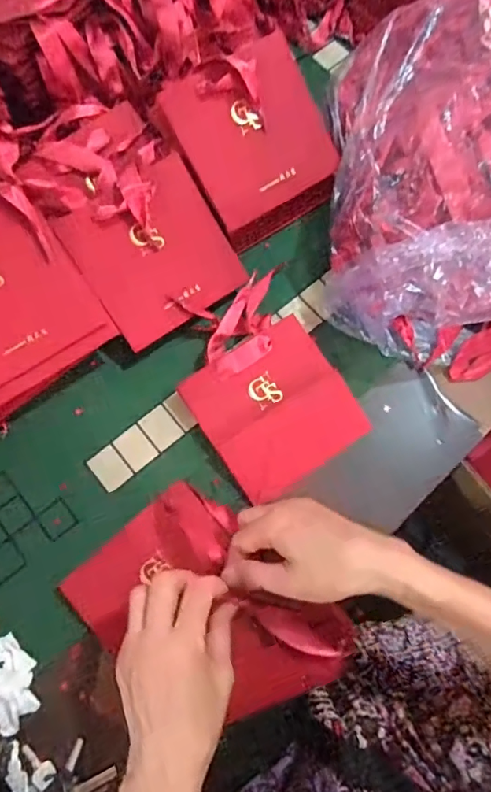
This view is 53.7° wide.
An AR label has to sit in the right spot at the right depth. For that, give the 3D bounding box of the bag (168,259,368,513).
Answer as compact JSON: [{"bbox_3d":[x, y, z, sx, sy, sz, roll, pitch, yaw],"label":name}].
[{"bbox_3d":[0.018,-0.013,0.481,0.143,0.030,0.197,-26,75,-8],"label":"bag"}]

